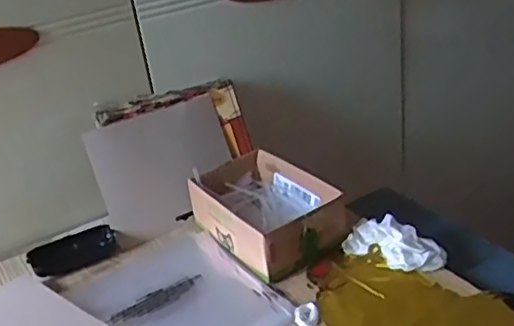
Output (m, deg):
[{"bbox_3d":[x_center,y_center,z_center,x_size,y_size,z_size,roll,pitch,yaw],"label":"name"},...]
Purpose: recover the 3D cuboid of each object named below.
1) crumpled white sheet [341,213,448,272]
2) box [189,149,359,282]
[{"bbox_3d":[0.157,0.092,0.685,0.110,0.029,0.056,13,33,33],"label":"crumpled white sheet"},{"bbox_3d":[0.011,0.062,0.777,0.142,0.069,0.196,-25,33,-31],"label":"box"}]

